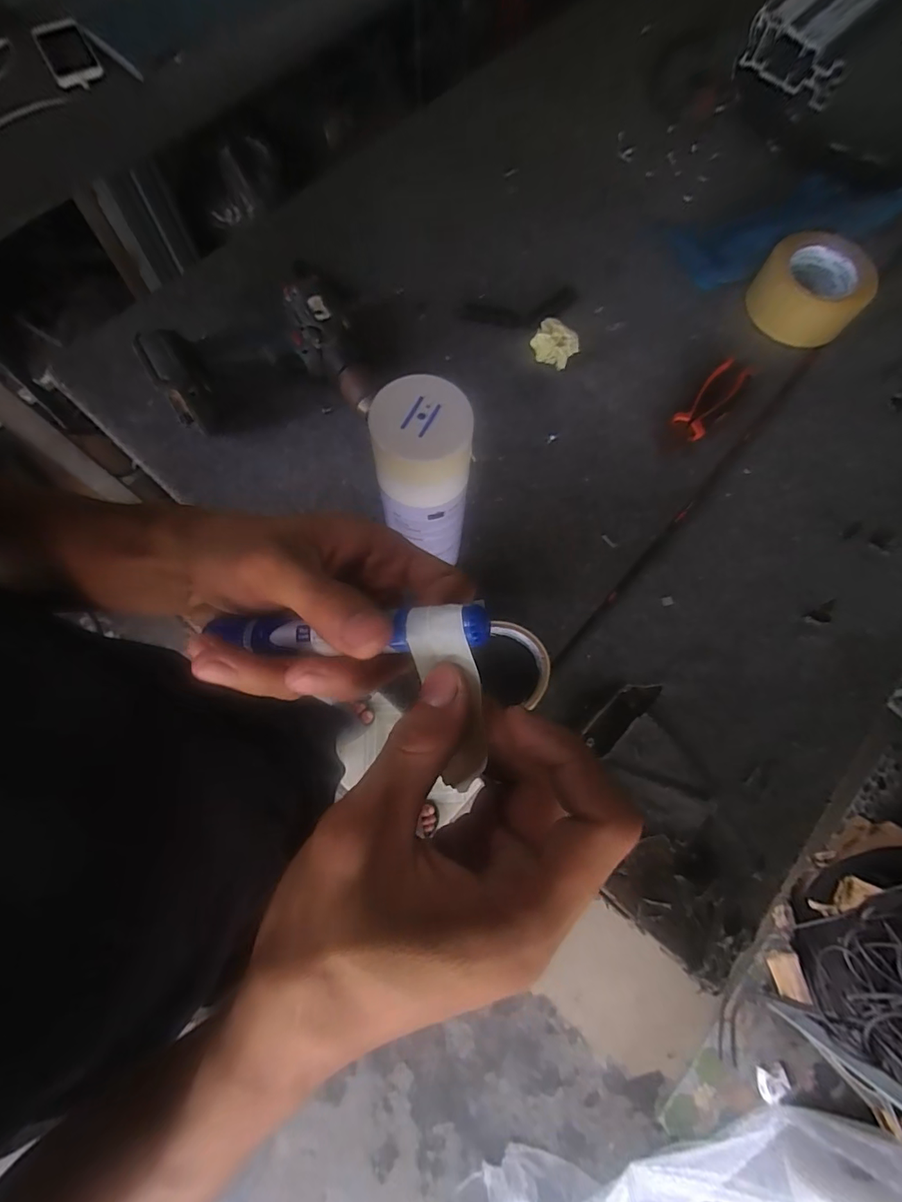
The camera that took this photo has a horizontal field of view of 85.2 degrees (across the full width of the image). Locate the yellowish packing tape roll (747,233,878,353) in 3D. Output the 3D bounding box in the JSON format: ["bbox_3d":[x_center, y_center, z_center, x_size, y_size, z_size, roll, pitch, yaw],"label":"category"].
[{"bbox_3d":[0.409,-0.358,0.559,0.113,0.052,0.104,0,74,-2],"label":"yellowish packing tape roll"}]

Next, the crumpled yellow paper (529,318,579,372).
[{"bbox_3d":[0.113,-0.278,0.531,0.046,0.029,0.040,30,75,7],"label":"crumpled yellow paper"}]

